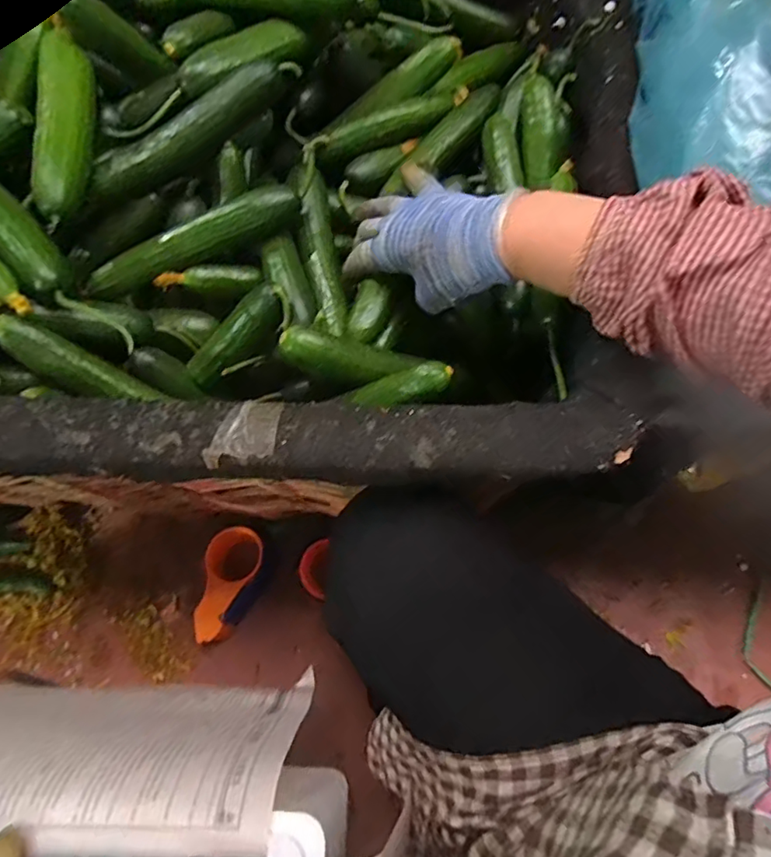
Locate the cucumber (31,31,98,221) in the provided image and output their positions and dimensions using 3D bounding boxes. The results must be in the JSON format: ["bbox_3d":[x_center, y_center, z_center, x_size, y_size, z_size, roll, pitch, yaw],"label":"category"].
[{"bbox_3d":[-0.238,-0.229,0.412,0.033,0.030,0.158,-8,69,-1],"label":"cucumber"}]

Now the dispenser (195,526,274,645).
[{"bbox_3d":[-0.218,0.215,0.770,0.082,0.067,0.153,26,72,11],"label":"dispenser"}]

